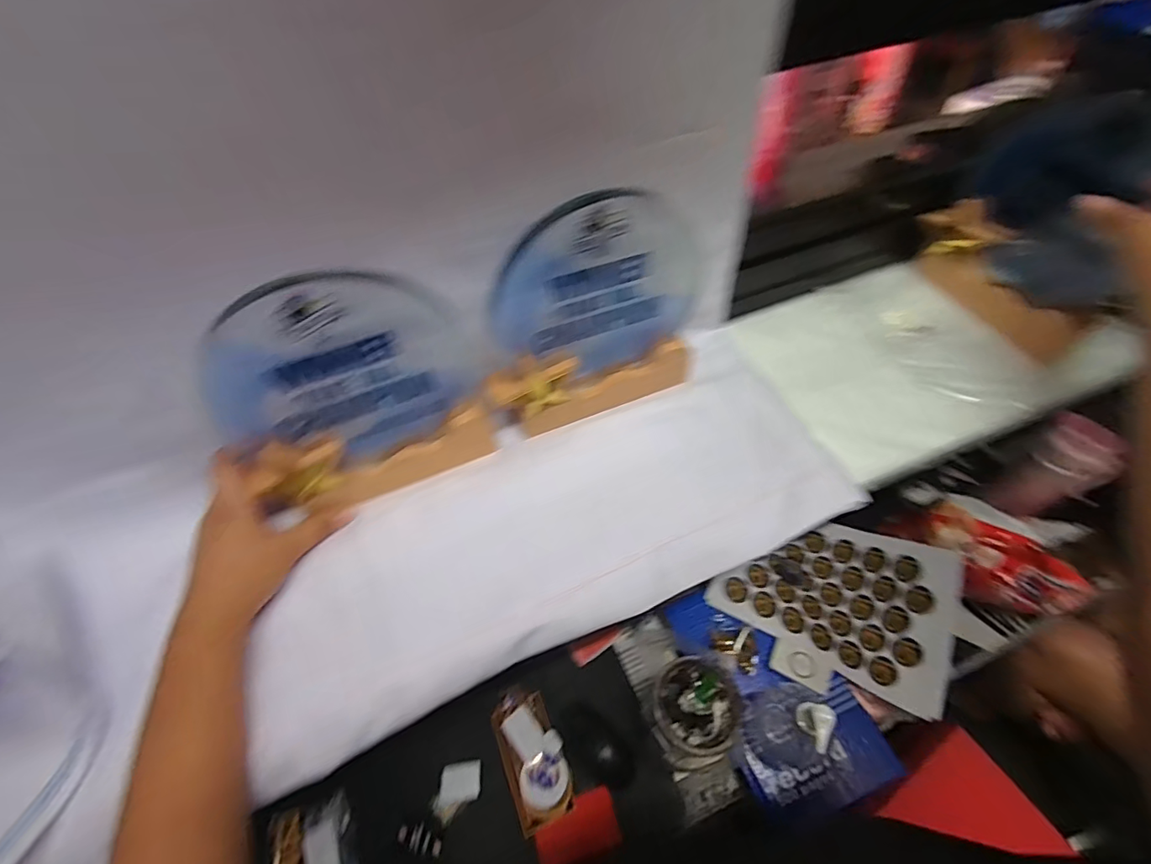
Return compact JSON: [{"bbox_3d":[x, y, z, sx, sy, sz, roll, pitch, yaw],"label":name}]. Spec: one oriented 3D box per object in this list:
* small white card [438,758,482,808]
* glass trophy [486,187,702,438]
[{"bbox_3d":[-0.148,0.453,0.638,0.053,0.004,0.044,-10,43,-3],"label":"small white card"},{"bbox_3d":[0.018,-0.091,0.405,0.185,0.184,0.033,-21,53,-12],"label":"glass trophy"}]

